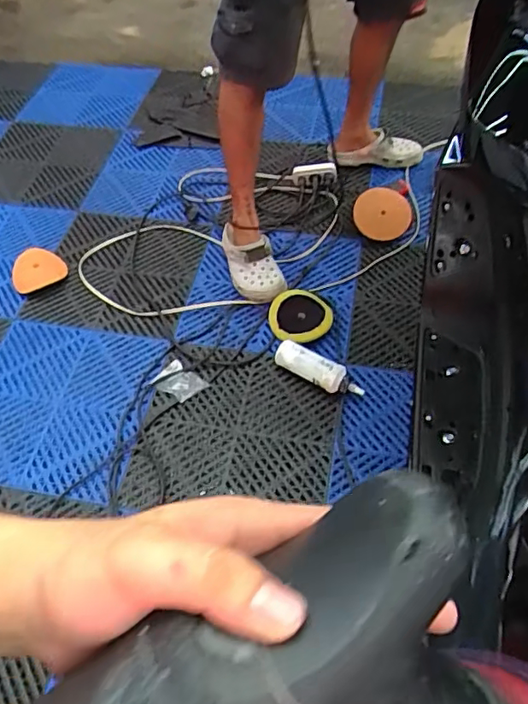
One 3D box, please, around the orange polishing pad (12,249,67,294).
[{"bbox_3d":[-0.574,-0.206,1.418,0.130,0.040,0.119,-25,56,-14],"label":"orange polishing pad"}]

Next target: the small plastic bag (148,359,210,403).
[{"bbox_3d":[-0.185,0.065,1.212,0.099,0.009,0.077,30,61,23],"label":"small plastic bag"}]

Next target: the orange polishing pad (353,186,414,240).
[{"bbox_3d":[0.307,-0.358,1.446,0.142,0.021,0.144,35,78,5],"label":"orange polishing pad"}]

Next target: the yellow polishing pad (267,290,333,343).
[{"bbox_3d":[0.080,-0.083,1.285,0.143,0.028,0.142,-27,56,-16],"label":"yellow polishing pad"}]

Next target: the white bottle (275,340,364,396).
[{"bbox_3d":[0.106,0.029,1.187,0.177,0.059,0.067,24,59,20],"label":"white bottle"}]

